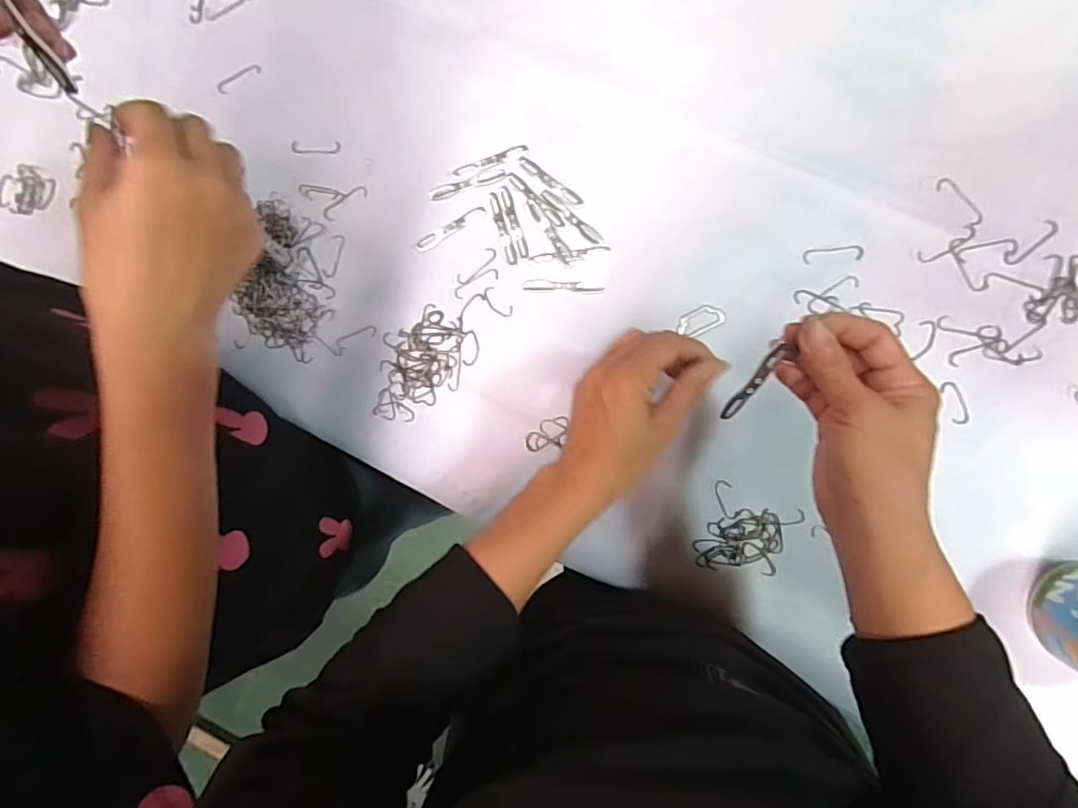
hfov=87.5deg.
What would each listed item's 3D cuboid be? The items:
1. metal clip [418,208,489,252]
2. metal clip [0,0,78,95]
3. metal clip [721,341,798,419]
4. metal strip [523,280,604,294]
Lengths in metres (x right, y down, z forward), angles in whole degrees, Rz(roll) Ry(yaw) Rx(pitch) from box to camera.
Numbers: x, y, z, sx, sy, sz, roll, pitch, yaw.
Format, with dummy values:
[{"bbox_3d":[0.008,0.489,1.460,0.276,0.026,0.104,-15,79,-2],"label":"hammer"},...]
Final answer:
[{"bbox_3d":[-0.079,-0.155,0.494,0.069,0.004,0.010,-30,84,8],"label":"metal clip"},{"bbox_3d":[-0.225,-0.168,0.244,0.005,0.065,0.007,9,57,9],"label":"metal clip"},{"bbox_3d":[0.131,-0.011,0.345,0.009,0.006,0.065,35,136,8],"label":"metal clip"},{"bbox_3d":[0.021,-0.101,0.481,0.068,0.004,0.011,4,90,9],"label":"metal strip"}]

